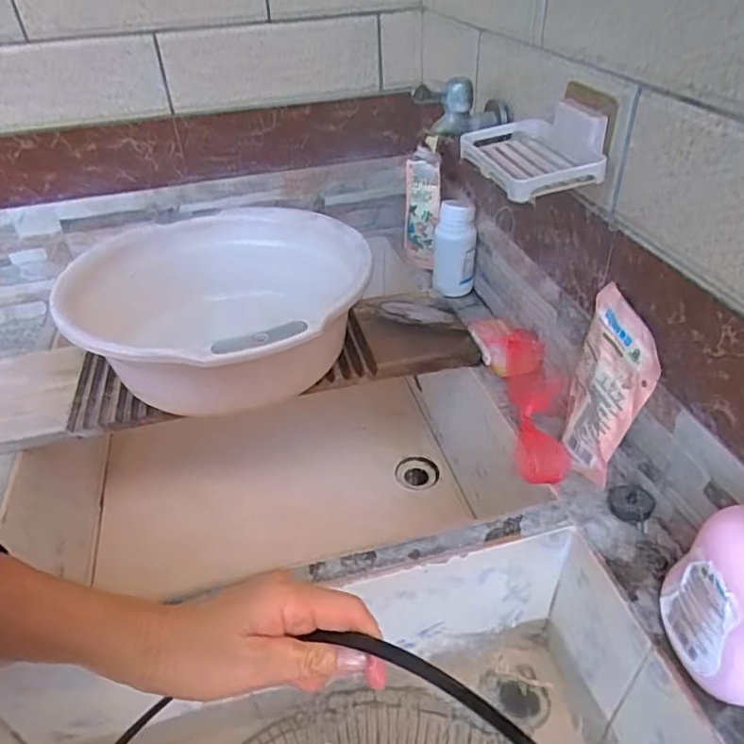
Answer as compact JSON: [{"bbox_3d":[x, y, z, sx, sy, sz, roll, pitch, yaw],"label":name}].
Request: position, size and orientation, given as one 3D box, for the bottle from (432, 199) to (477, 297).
[{"bbox_3d":[0.109,-0.163,0.762,0.056,0.114,0.052,7,41,6],"label":"bottle"}]

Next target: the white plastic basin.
[{"bbox_3d":[-0.162,-0.071,0.648,0.300,0.142,0.338,-17,44,-21],"label":"white plastic basin"}]

